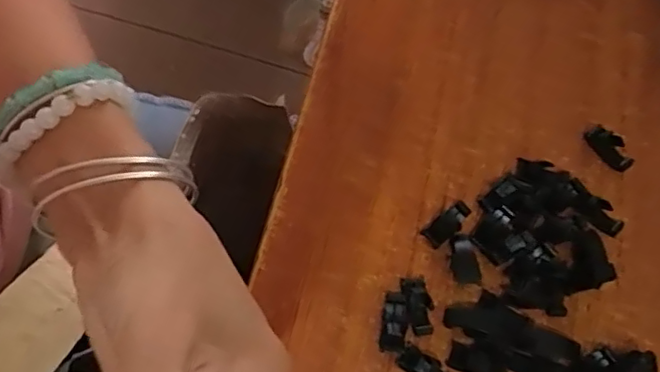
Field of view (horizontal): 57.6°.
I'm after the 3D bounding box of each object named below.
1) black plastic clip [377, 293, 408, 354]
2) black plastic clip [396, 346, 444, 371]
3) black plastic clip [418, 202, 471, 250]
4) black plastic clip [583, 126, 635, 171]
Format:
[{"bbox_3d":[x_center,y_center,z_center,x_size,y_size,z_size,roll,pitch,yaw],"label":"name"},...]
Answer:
[{"bbox_3d":[0.030,0.063,0.278,0.011,0.008,0.027,11,72,-4],"label":"black plastic clip"},{"bbox_3d":[0.044,0.084,0.273,0.027,0.008,0.011,38,72,5],"label":"black plastic clip"},{"bbox_3d":[0.058,0.019,0.295,0.026,0.005,0.011,-38,81,-16],"label":"black plastic clip"},{"bbox_3d":[0.147,-0.020,0.316,0.012,0.009,0.027,-36,81,-16],"label":"black plastic clip"}]

